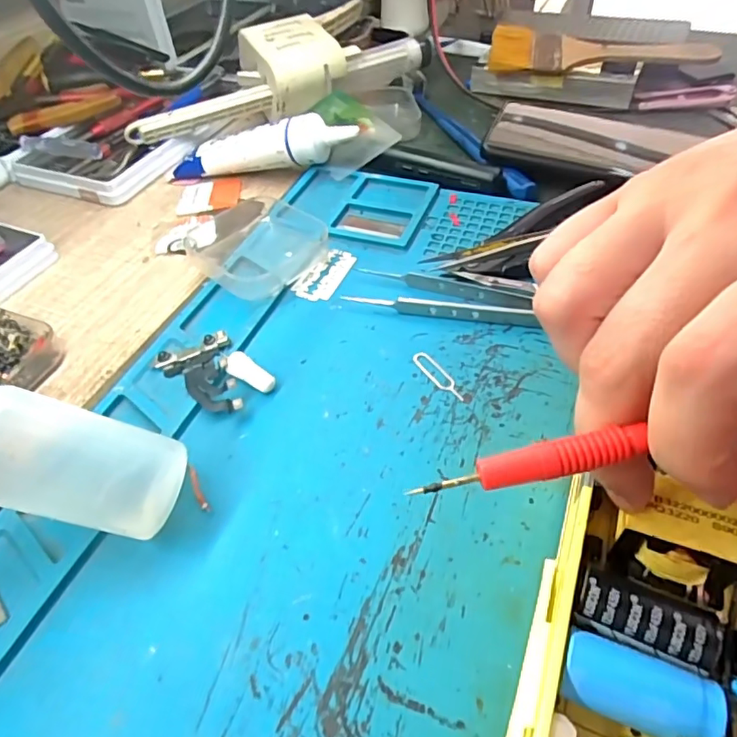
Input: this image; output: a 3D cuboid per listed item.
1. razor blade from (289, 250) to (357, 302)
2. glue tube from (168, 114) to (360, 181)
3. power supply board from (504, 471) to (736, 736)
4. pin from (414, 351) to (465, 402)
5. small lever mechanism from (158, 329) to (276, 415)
[{"bbox_3d":[-0.023,-0.051,0.287,0.021,0.004,0.040,16,51,17],"label":"razor blade"},{"bbox_3d":[-0.069,-0.145,0.353,0.126,0.024,0.023,-4,47,17],"label":"glue tube"},{"bbox_3d":[0.074,0.082,0.142,0.061,0.024,0.101,17,51,18],"label":"power supply board"},{"bbox_3d":[0.031,0.002,0.235,0.009,0.004,0.033,-26,52,-19],"label":"pin"},{"bbox_3d":[-0.068,0.001,0.238,0.050,0.009,0.031,32,57,28],"label":"small lever mechanism"}]

